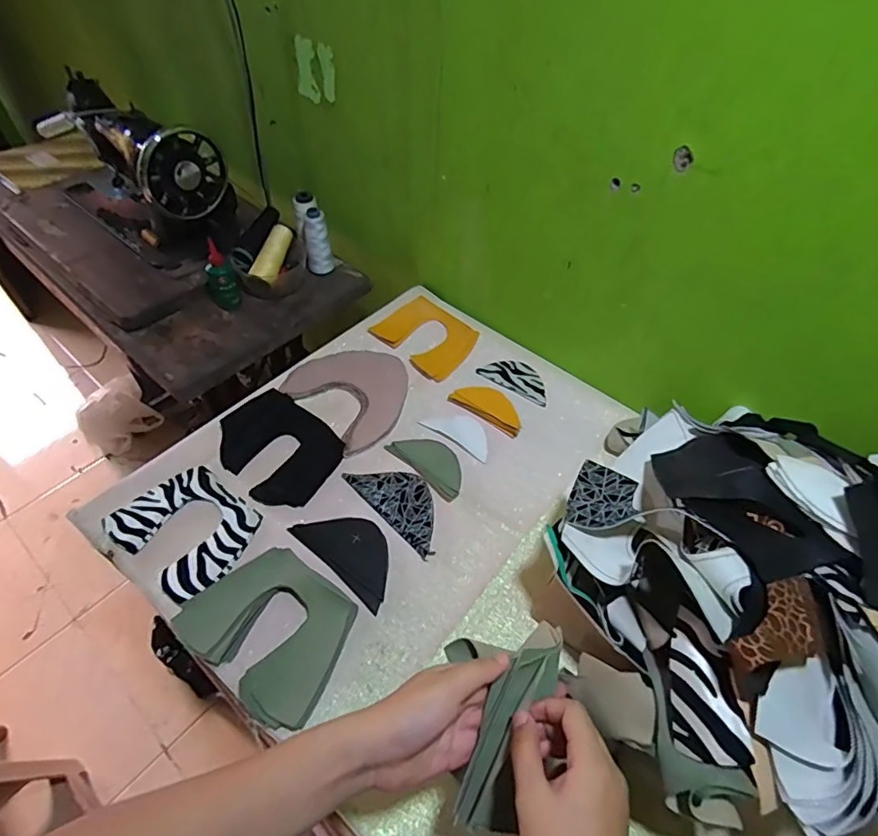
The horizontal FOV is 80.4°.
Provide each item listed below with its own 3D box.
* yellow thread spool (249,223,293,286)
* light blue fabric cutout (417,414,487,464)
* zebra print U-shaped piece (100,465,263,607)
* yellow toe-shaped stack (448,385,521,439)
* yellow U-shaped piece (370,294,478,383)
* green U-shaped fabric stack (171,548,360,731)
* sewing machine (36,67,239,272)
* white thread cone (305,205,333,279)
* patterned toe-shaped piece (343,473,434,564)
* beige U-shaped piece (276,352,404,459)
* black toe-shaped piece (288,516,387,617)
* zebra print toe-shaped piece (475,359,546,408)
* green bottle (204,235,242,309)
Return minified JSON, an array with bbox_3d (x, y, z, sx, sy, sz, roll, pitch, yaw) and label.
[{"bbox_3d":[-0.280,-0.278,0.886,0.034,0.035,0.106,17,75,12],"label":"yellow thread spool"},{"bbox_3d":[0.032,0.018,0.726,0.104,0.004,0.052,32,58,22],"label":"light blue fabric cutout"},{"bbox_3d":[-0.297,0.128,0.617,0.153,0.013,0.126,30,57,21],"label":"zebra print U-shaped piece"},{"bbox_3d":[0.073,-0.019,0.746,0.112,0.020,0.046,31,58,22],"label":"yellow toe-shaped stack"},{"bbox_3d":[-0.019,-0.134,0.834,0.145,0.016,0.120,34,59,23],"label":"yellow U-shaped piece"},{"bbox_3d":[-0.171,0.219,0.547,0.167,0.022,0.133,32,58,22],"label":"green U-shaped fabric stack"},{"bbox_3d":[-0.560,-0.461,0.936,0.419,0.205,0.170,36,59,24],"label":"sewing machine"},{"bbox_3d":[-0.213,-0.303,0.906,0.043,0.110,0.043,-10,53,-8],"label":"white thread cone"},{"bbox_3d":[-0.044,0.102,0.654,0.069,0.004,0.148,-37,61,-26],"label":"patterned toe-shaped piece"},{"bbox_3d":[-0.115,-0.042,0.753,0.161,0.023,0.162,-38,61,-26],"label":"beige U-shaped piece"},{"bbox_3d":[-0.101,0.154,0.612,0.139,0.004,0.071,35,59,24],"label":"black toe-shaped piece"},{"bbox_3d":[0.119,-0.062,0.793,0.111,0.009,0.057,26,56,18],"label":"zebra print toe-shaped piece"},{"bbox_3d":[-0.358,-0.231,0.848,0.047,0.100,0.047,-25,56,-19],"label":"green bottle"}]

